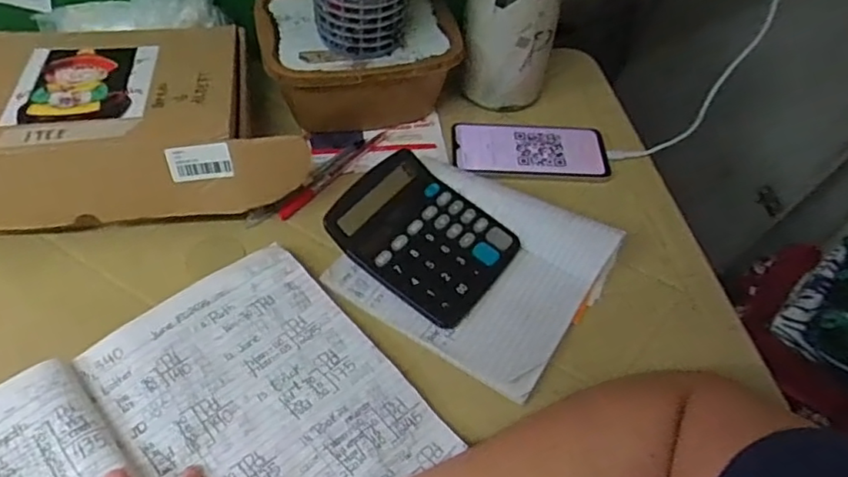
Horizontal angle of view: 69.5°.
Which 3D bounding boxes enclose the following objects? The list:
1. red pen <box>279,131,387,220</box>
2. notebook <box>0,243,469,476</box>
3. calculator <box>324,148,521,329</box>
[{"bbox_3d":[-0.087,-0.067,0.607,0.012,0.006,0.151,32,55,19],"label":"red pen"},{"bbox_3d":[-0.185,0.168,0.402,0.367,0.018,0.236,-34,66,-26],"label":"notebook"},{"bbox_3d":[0.001,-0.007,0.532,0.139,0.037,0.114,33,55,19],"label":"calculator"}]

